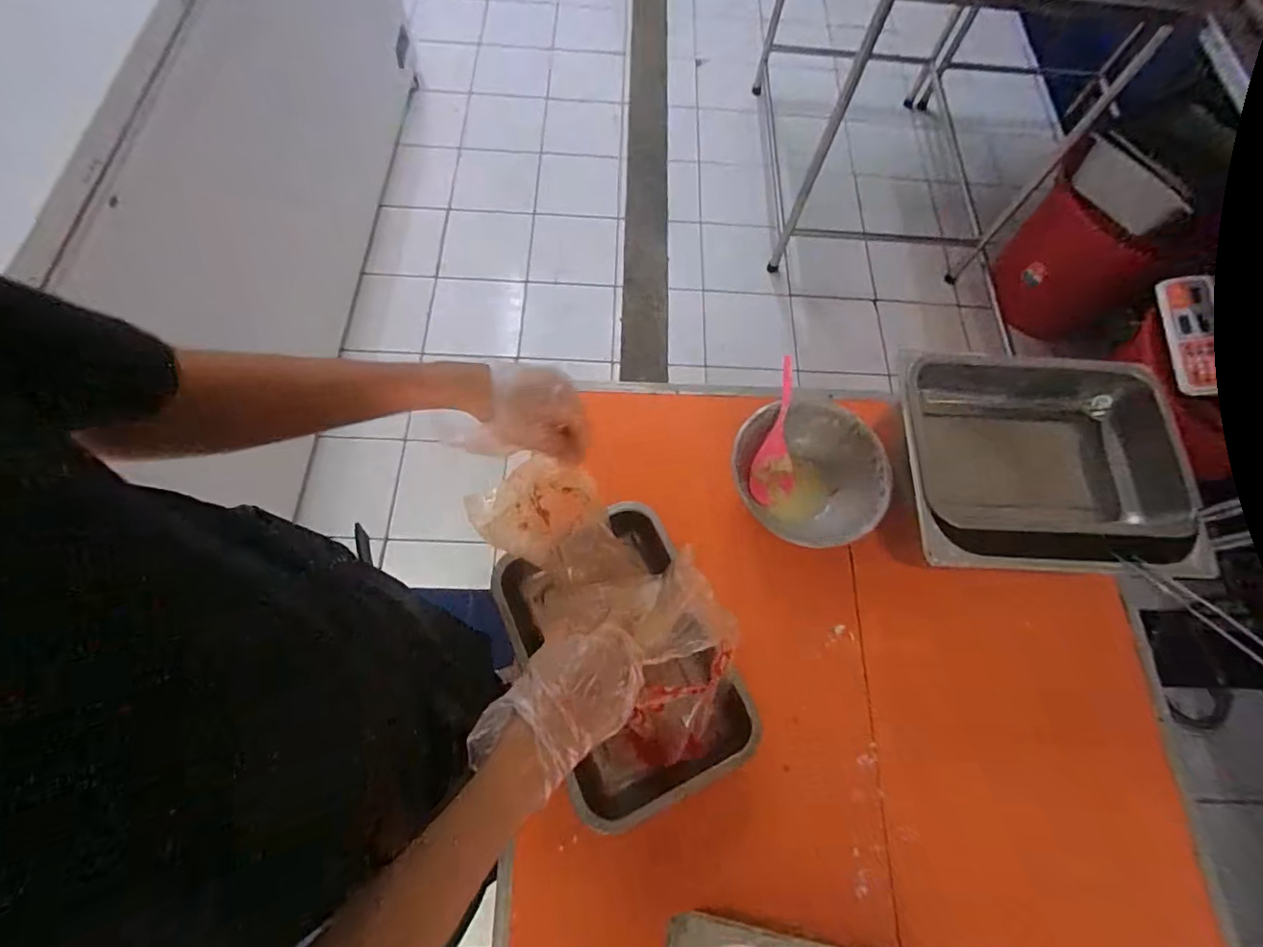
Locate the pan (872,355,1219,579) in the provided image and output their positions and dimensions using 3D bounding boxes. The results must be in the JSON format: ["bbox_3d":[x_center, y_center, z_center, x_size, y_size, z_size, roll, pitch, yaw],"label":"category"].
[{"bbox_3d":[0.467,-0.004,0.657,0.288,0.089,0.256,2,68,-2],"label":"pan"}]

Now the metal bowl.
[{"bbox_3d":[0.235,0.000,0.715,0.178,0.073,0.188,1,68,-3],"label":"metal bowl"}]

